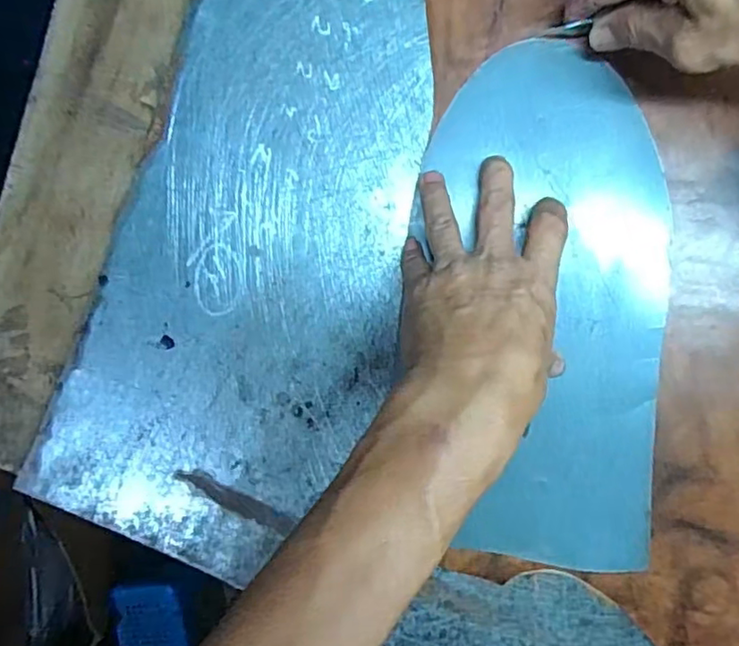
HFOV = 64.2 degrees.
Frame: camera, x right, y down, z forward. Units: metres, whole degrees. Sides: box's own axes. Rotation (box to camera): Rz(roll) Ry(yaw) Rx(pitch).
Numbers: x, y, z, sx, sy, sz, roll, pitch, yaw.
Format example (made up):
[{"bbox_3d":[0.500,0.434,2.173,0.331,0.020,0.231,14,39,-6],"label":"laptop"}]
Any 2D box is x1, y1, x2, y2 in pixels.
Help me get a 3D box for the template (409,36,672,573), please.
[{"bbox_3d":[0.111,-0.005,0.356,0.132,0.006,0.310,-5,94,9],"label":"template"}]

